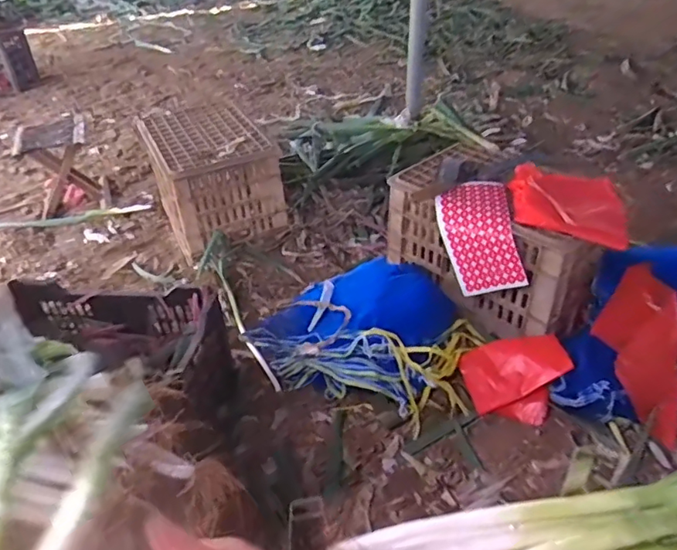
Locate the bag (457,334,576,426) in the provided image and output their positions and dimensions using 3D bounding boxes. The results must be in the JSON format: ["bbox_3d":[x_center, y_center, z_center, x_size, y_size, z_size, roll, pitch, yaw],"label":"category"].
[{"bbox_3d":[0.379,0.222,1.174,0.218,0.127,0.150,3,39,8],"label":"bag"}]

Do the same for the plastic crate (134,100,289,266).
[{"bbox_3d":[-0.421,-0.322,1.795,0.347,0.305,0.482,-19,40,-21],"label":"plastic crate"}]

